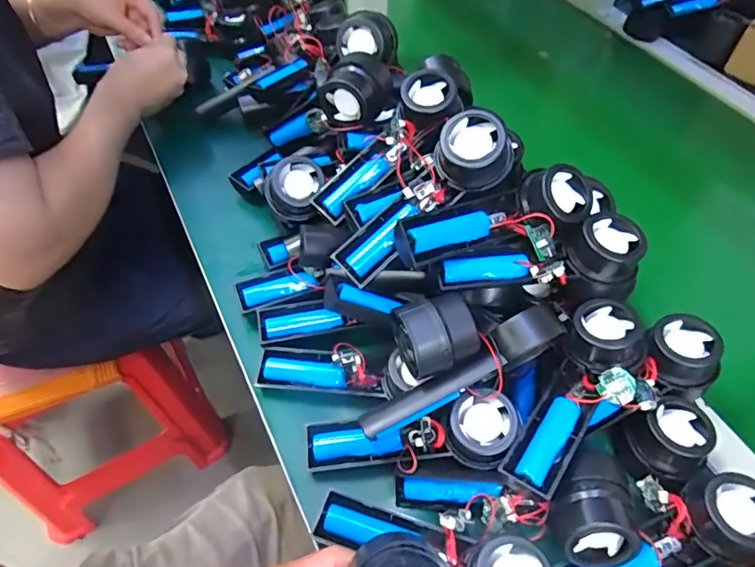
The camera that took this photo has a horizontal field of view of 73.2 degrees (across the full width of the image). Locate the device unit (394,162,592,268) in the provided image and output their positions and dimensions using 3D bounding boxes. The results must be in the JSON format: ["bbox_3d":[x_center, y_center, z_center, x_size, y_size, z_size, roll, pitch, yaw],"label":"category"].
[{"bbox_3d":[0.093,-0.048,0.391,0.163,0.042,0.053,-19,56,-17],"label":"device unit"}]

